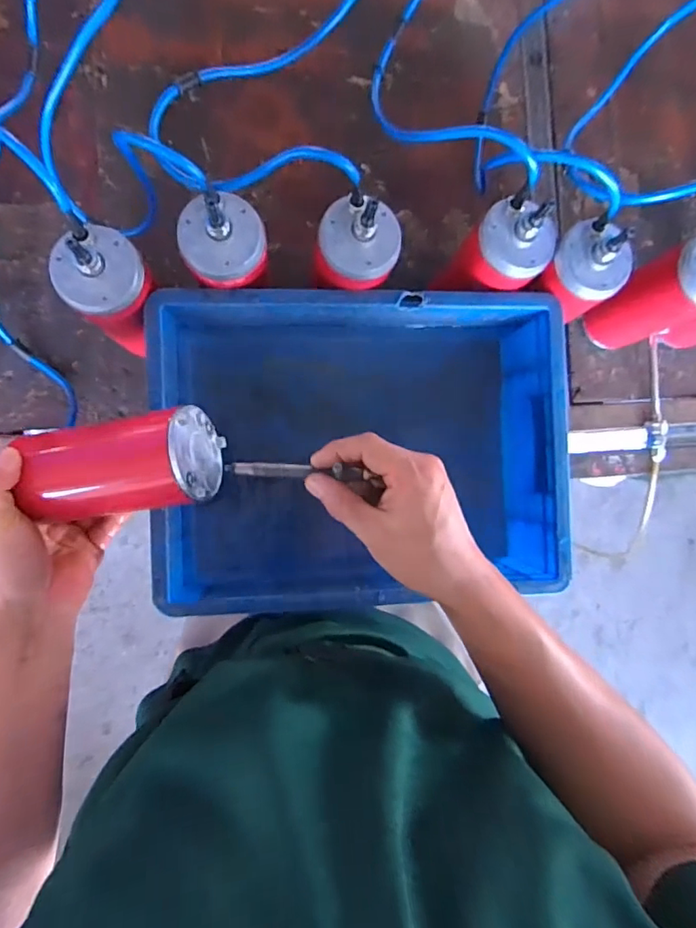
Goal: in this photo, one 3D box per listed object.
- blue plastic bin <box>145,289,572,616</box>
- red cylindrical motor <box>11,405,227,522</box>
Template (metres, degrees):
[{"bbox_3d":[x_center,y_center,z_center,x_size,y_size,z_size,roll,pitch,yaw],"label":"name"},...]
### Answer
[{"bbox_3d":[0.012,-0.019,0.552,0.395,0.145,0.302,-3,89,-6],"label":"blue plastic bin"},{"bbox_3d":[-0.185,0.002,0.423,0.144,0.072,0.076,-8,93,11],"label":"red cylindrical motor"}]

